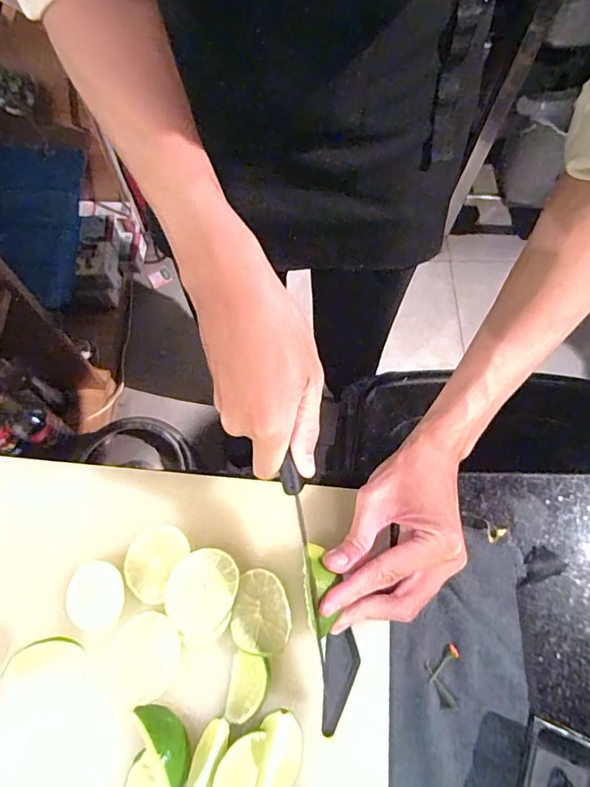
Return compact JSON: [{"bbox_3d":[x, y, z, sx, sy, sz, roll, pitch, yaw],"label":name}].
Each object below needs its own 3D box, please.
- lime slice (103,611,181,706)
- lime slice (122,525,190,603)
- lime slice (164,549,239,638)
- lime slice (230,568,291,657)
[{"bbox_3d":[-0.105,0.181,0.322,0.048,0.008,0.055,14,68,2],"label":"lime slice"},{"bbox_3d":[-0.104,0.122,0.345,0.040,0.010,0.052,24,69,7],"label":"lime slice"},{"bbox_3d":[-0.067,0.141,0.337,0.047,0.010,0.057,19,68,5],"label":"lime slice"},{"bbox_3d":[-0.023,0.154,0.333,0.040,0.009,0.052,8,68,0],"label":"lime slice"}]

